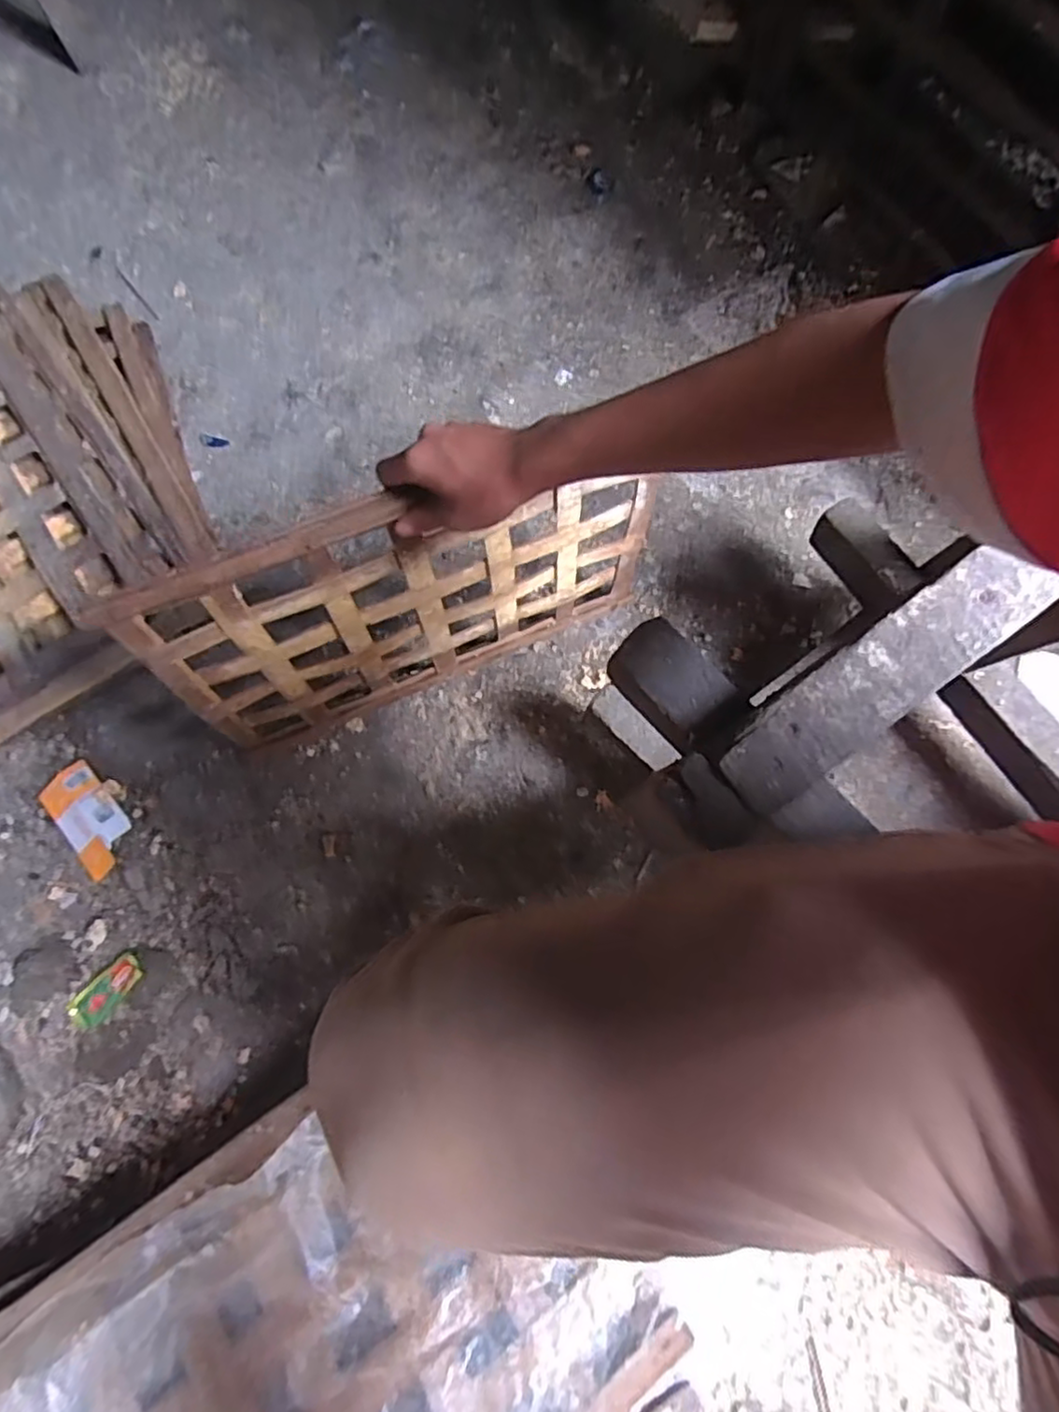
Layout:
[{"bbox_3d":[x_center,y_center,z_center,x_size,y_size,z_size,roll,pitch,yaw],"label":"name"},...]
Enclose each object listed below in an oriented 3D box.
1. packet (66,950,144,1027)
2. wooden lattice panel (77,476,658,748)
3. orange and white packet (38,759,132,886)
[{"bbox_3d":[-0.433,0.290,0.687,0.038,0.014,0.079,40,73,17],"label":"packet"},{"bbox_3d":[-0.103,-0.102,0.668,0.486,0.307,0.023,-24,68,-9],"label":"wooden lattice panel"},{"bbox_3d":[-0.495,0.126,0.757,0.066,0.005,0.128,-42,80,-8],"label":"orange and white packet"}]

